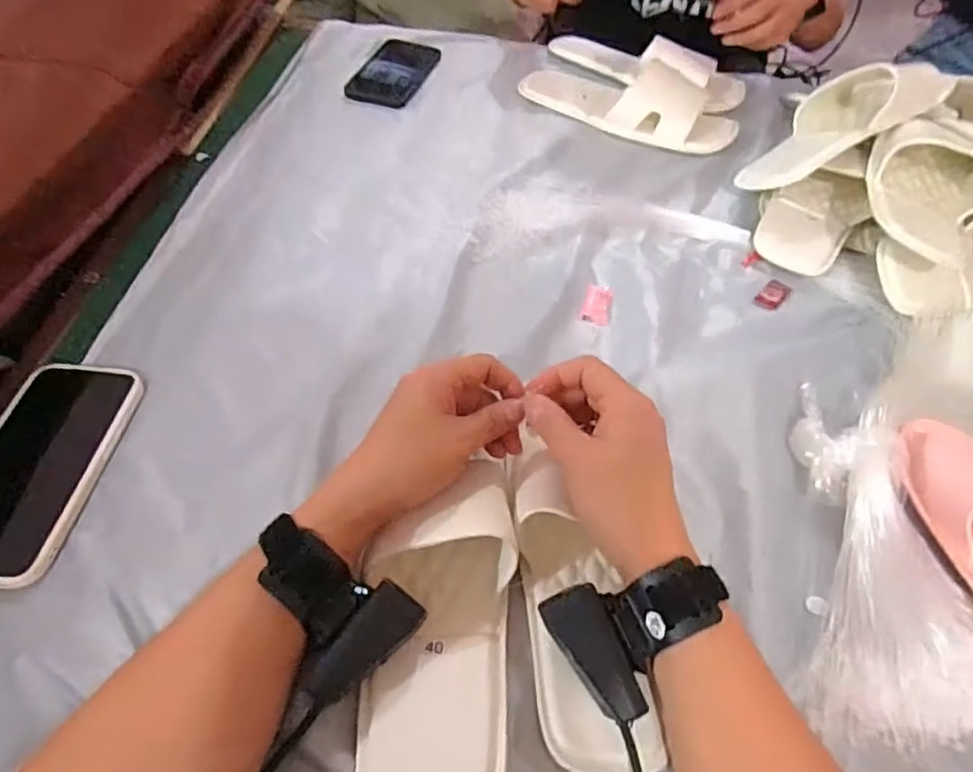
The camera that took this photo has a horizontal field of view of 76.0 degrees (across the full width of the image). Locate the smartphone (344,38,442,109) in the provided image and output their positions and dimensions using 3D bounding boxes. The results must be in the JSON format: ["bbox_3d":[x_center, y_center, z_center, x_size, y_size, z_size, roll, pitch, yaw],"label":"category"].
[{"bbox_3d":[-0.117,-0.416,0.815,0.080,0.013,0.171,13,51,6],"label":"smartphone"}]

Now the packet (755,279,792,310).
[{"bbox_3d":[0.274,-0.087,0.595,0.023,0.006,0.039,35,57,22],"label":"packet"}]

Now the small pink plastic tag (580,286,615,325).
[{"bbox_3d":[0.100,-0.074,0.560,0.025,0.004,0.050,14,51,7],"label":"small pink plastic tag"}]

